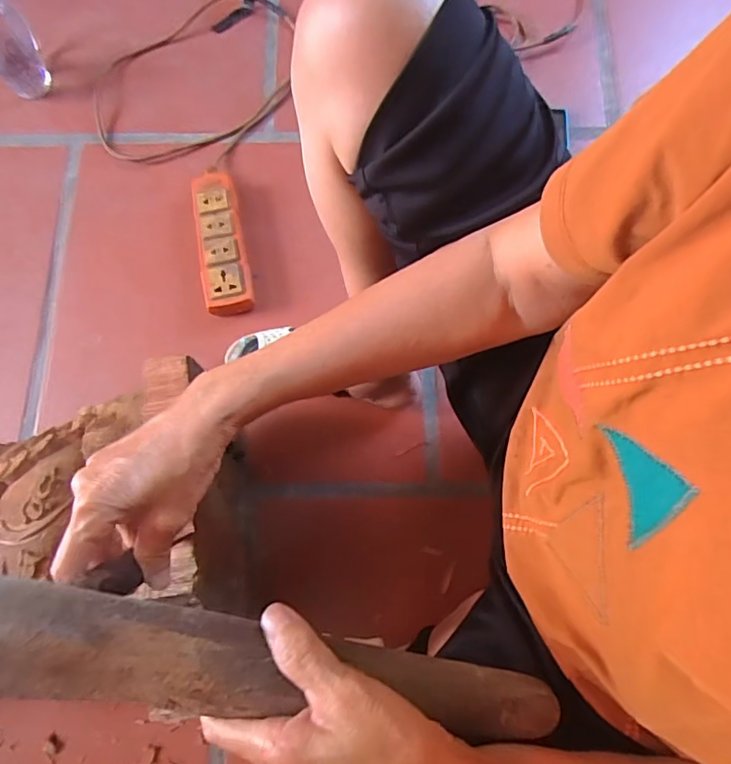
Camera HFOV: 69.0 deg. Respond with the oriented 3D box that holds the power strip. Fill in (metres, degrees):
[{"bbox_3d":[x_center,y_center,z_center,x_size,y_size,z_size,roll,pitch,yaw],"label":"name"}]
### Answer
[{"bbox_3d":[-0.195,-0.192,0.724,0.062,0.042,0.213,-11,75,-3],"label":"power strip"}]

